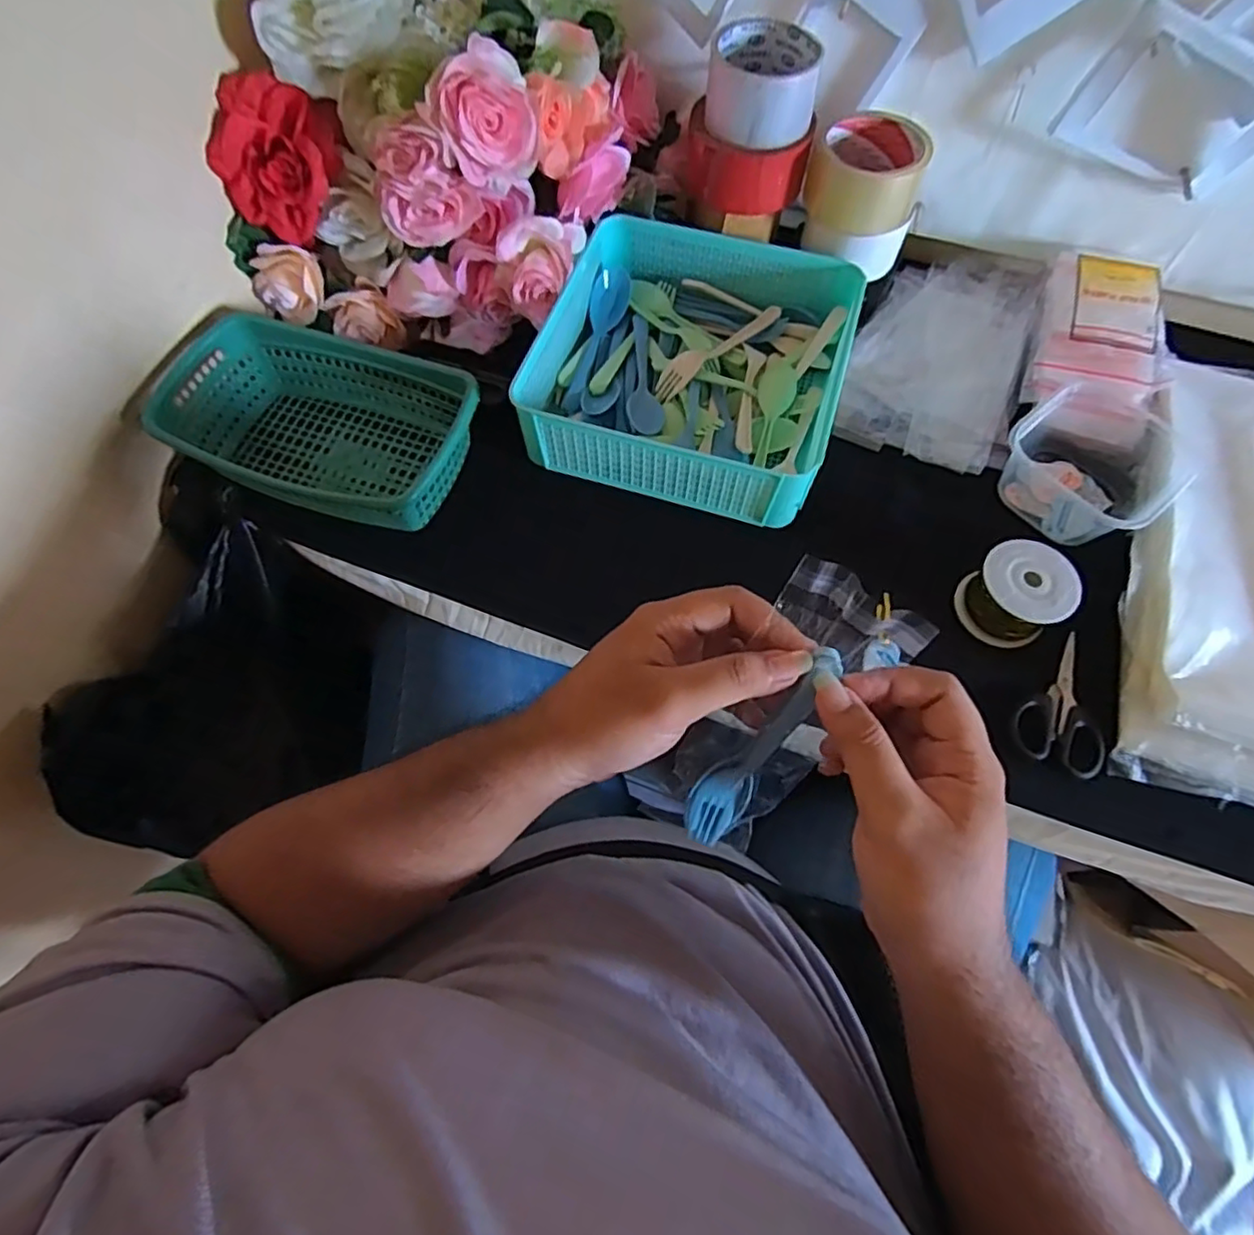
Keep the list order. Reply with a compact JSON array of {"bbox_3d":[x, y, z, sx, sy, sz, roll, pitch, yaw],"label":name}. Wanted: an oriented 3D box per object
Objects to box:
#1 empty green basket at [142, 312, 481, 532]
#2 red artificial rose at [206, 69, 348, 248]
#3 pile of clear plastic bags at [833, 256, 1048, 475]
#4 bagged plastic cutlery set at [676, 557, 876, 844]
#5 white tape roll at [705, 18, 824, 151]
[{"bbox_3d":[-0.259,-0.163,0.546,0.264,0.069,0.146,19,65,9],"label":"empty green basket"},{"bbox_3d":[-0.288,-0.382,0.531,0.088,0.108,0.060,25,31,-26],"label":"red artificial rose"},{"bbox_3d":[0.299,-0.255,0.606,0.146,0.022,0.264,20,65,9],"label":"pile of clear plastic bags"},{"bbox_3d":[0.069,0.055,0.324,0.060,0.188,0.023,29,41,13],"label":"bagged plastic cutlery set"},{"bbox_3d":[0.108,-0.428,0.515,0.086,0.048,0.092,6,64,2],"label":"white tape roll"}]

